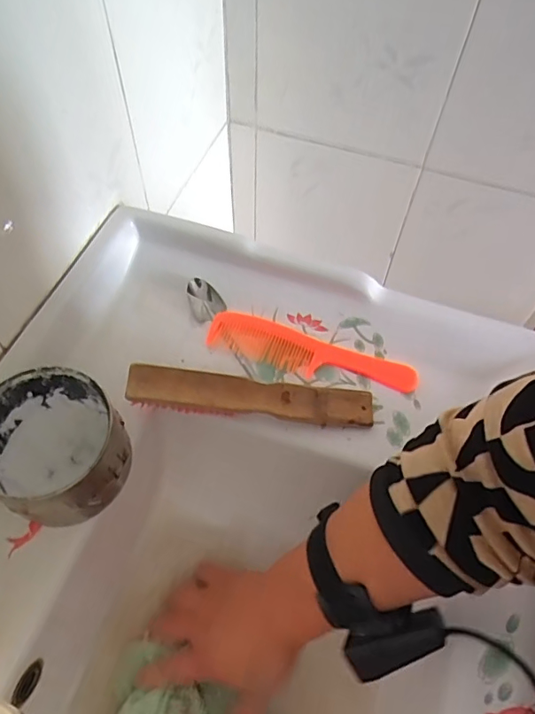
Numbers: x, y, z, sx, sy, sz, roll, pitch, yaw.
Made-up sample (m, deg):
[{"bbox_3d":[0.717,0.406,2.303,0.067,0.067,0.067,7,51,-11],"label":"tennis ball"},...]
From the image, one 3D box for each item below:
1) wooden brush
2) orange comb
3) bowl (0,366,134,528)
[{"bbox_3d":[-0.013,0.035,0.436,0.207,0.034,0.035,3,58,0],"label":"wooden brush"},{"bbox_3d":[0.041,-0.003,0.477,0.197,0.007,0.044,16,59,8],"label":"orange comb"},{"bbox_3d":[-0.162,0.072,0.389,0.100,0.073,0.099,1,58,-1],"label":"bowl"}]

